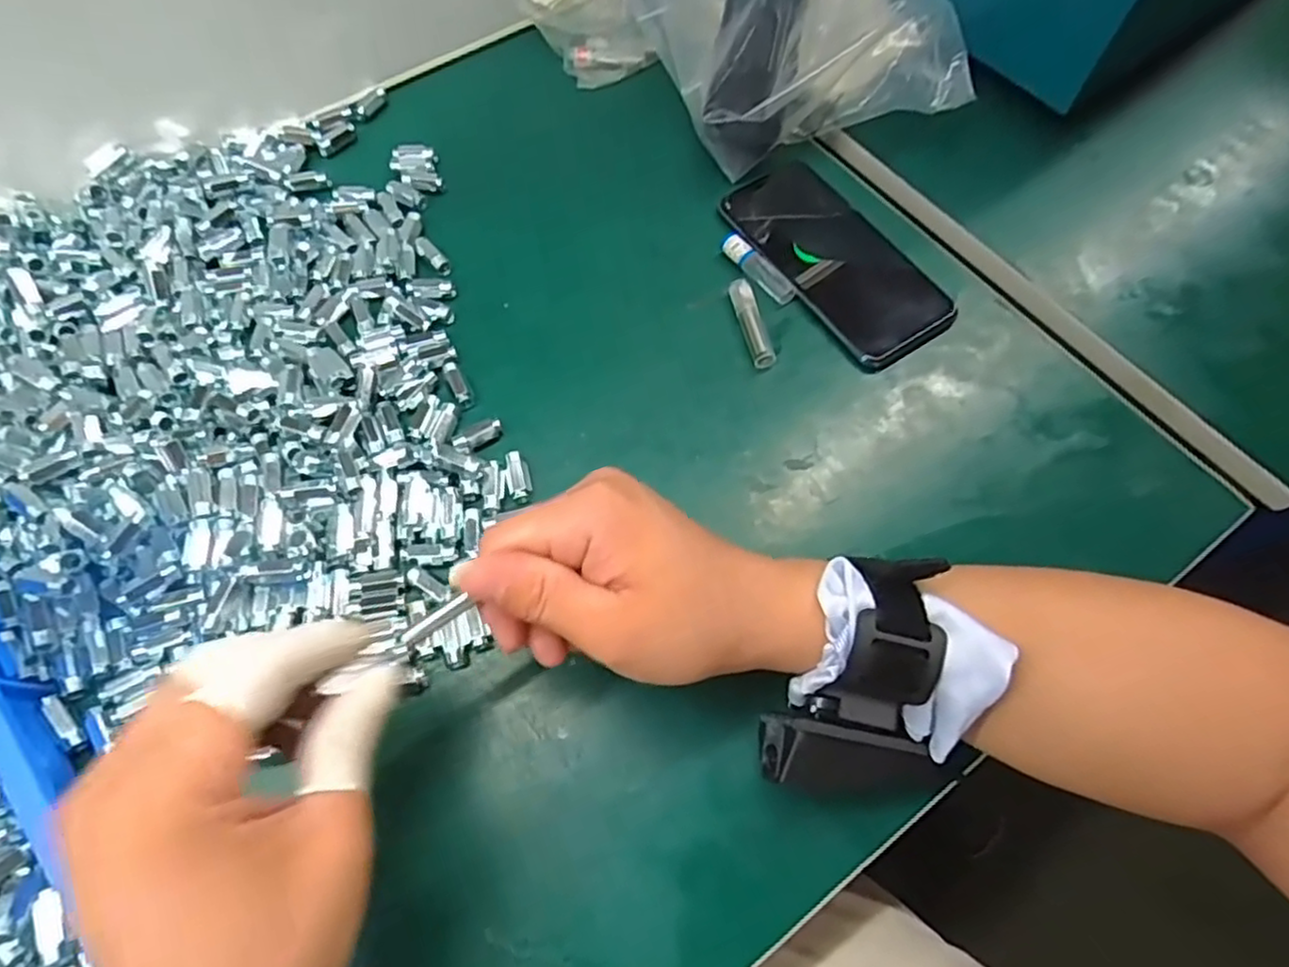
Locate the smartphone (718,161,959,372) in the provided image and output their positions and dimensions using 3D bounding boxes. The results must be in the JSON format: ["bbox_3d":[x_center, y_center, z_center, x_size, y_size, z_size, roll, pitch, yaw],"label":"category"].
[{"bbox_3d":[0.119,-0.141,0.430,0.076,0.010,0.157,-29,70,-16],"label":"smartphone"}]

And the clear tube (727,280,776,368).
[{"bbox_3d":[0.064,-0.095,0.406,0.013,0.011,0.059,-11,66,-9],"label":"clear tube"}]

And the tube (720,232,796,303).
[{"bbox_3d":[0.069,-0.135,0.422,0.014,0.012,0.061,-32,70,-17],"label":"tube"}]

